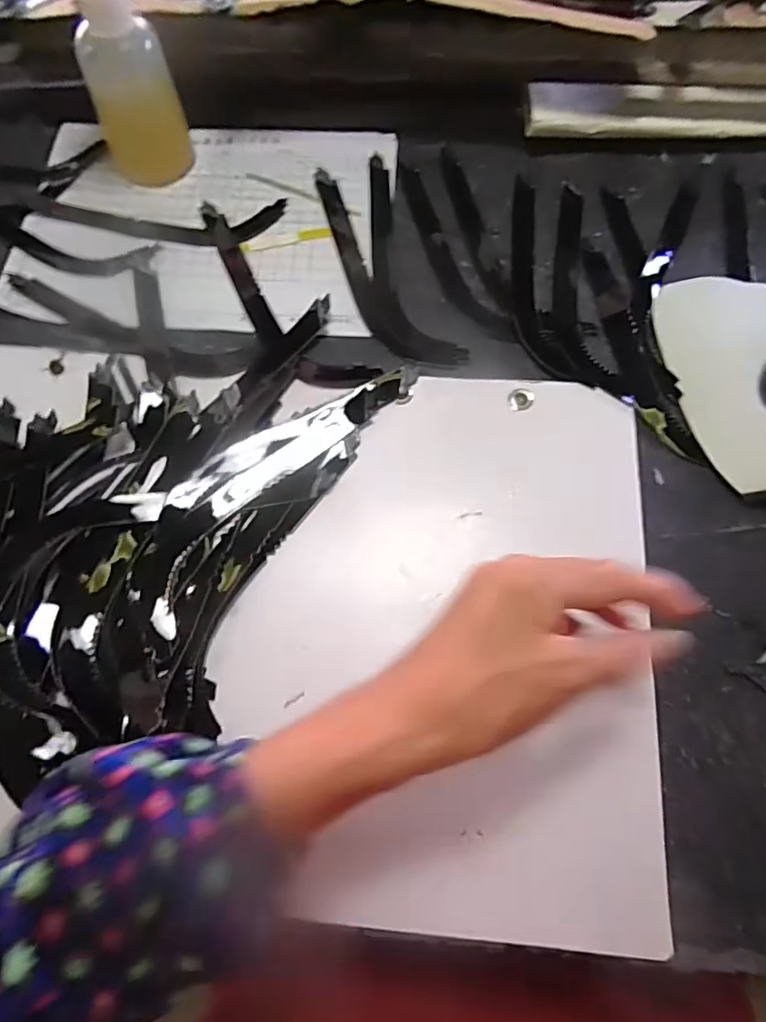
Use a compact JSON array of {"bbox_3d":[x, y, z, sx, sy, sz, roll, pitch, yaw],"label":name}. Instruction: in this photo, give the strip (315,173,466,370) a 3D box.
[{"bbox_3d":[-0.012,-0.178,0.432,0.045,0.005,0.206,-28,70,-11],"label":"strip"}]

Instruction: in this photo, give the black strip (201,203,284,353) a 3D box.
[{"bbox_3d":[-0.105,-0.176,0.433,0.017,0.005,0.147,-25,70,-5],"label":"black strip"}]

